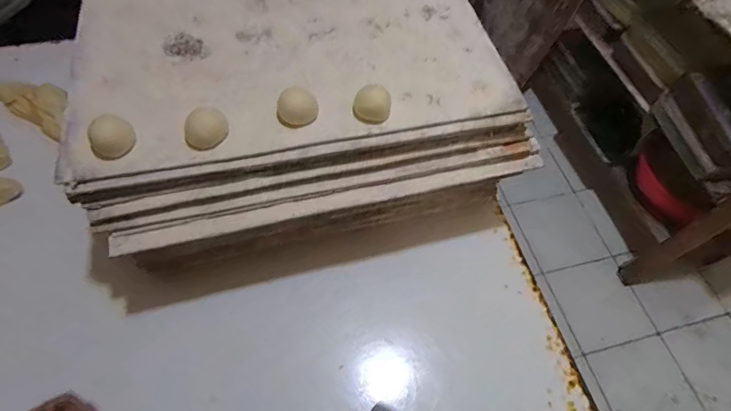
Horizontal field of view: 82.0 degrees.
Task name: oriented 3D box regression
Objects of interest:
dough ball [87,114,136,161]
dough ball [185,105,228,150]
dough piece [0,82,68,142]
[{"bbox_3d":[-0.293,-0.078,0.485,0.049,0.027,0.047,2,58,-3],"label":"dough ball"},{"bbox_3d":[-0.188,-0.092,0.498,0.049,0.025,0.042,-19,62,-15],"label":"dough ball"},{"bbox_3d":[-0.638,-0.200,0.806,0.188,0.040,0.082,28,60,13],"label":"dough piece"}]

